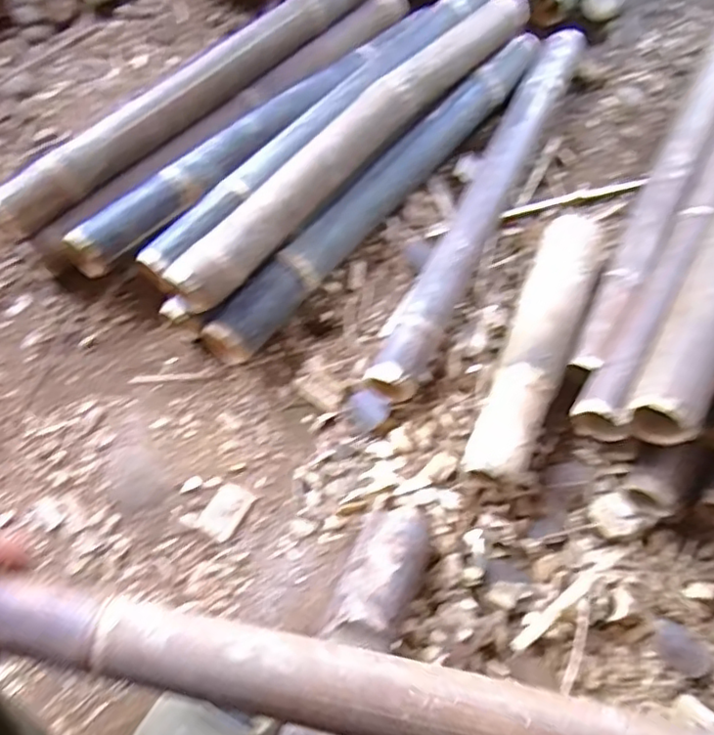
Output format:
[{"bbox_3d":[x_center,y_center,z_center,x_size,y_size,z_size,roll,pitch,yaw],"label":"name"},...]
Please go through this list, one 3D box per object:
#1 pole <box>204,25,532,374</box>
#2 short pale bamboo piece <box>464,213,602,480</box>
[{"bbox_3d":[0.050,-0.251,0.821,0.055,0.062,0.663,35,69,14],"label":"pole"},{"bbox_3d":[0.212,-0.031,0.710,0.072,0.068,0.357,22,67,9],"label":"short pale bamboo piece"}]

